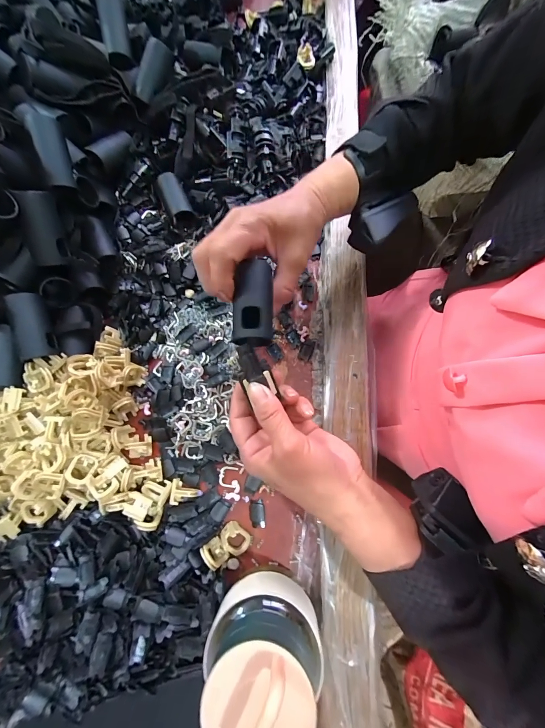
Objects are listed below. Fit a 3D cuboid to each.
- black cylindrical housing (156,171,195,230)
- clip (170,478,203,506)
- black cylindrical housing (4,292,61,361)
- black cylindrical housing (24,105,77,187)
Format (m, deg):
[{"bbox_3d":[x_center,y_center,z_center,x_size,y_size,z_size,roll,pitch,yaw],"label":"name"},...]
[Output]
[{"bbox_3d":[-0.117,-0.196,0.367,0.028,0.026,0.069,-24,76,-9],"label":"black cylindrical housing"},{"bbox_3d":[-0.081,0.118,0.281,0.026,0.013,0.021,5,73,-1],"label":"clip"},{"bbox_3d":[-0.227,-0.035,0.287,0.030,0.024,0.059,-12,91,-20],"label":"black cylindrical housing"},{"bbox_3d":[-0.208,-0.201,0.284,0.024,0.057,0.020,1,43,-2],"label":"black cylindrical housing"}]

